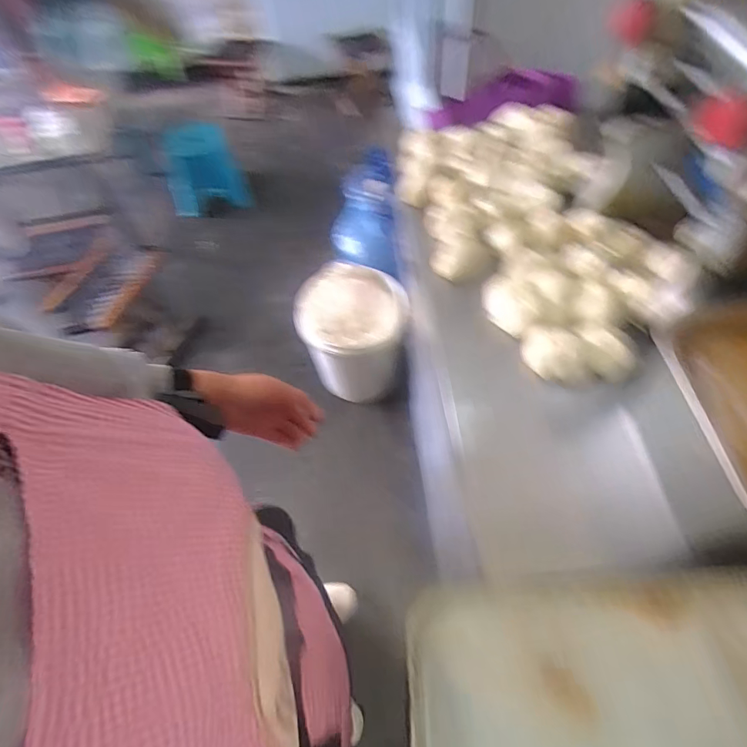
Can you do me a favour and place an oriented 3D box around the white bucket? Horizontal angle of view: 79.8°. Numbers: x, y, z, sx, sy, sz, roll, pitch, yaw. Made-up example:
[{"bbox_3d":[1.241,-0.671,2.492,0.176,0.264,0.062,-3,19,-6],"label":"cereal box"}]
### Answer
[{"bbox_3d":[-0.068,-0.119,1.378,0.270,0.332,0.270,6,59,8],"label":"white bucket"}]

